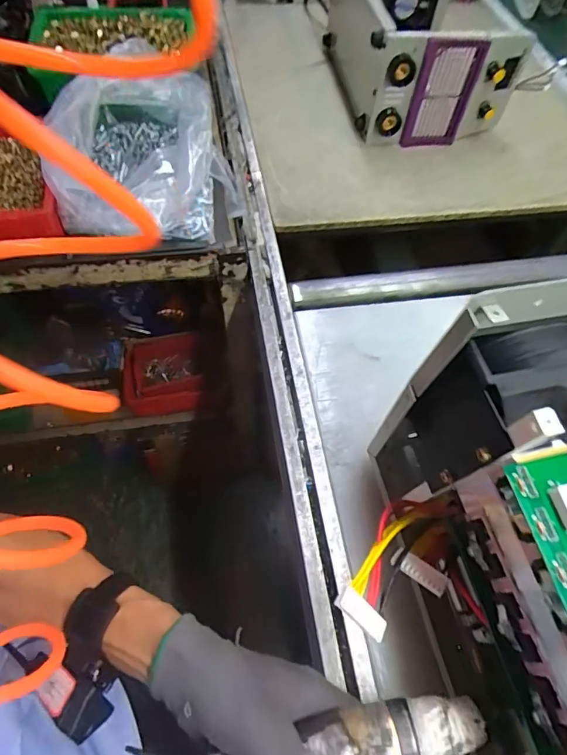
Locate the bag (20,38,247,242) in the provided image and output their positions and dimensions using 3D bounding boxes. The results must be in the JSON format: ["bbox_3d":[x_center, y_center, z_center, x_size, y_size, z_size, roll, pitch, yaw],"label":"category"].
[{"bbox_3d":[-0.177,-0.299,0.595,0.213,0.145,0.234,-9,61,-7],"label":"bag"}]

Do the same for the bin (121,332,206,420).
[{"bbox_3d":[-0.232,-0.005,0.875,0.159,0.065,0.134,-6,60,-7],"label":"bin"}]

